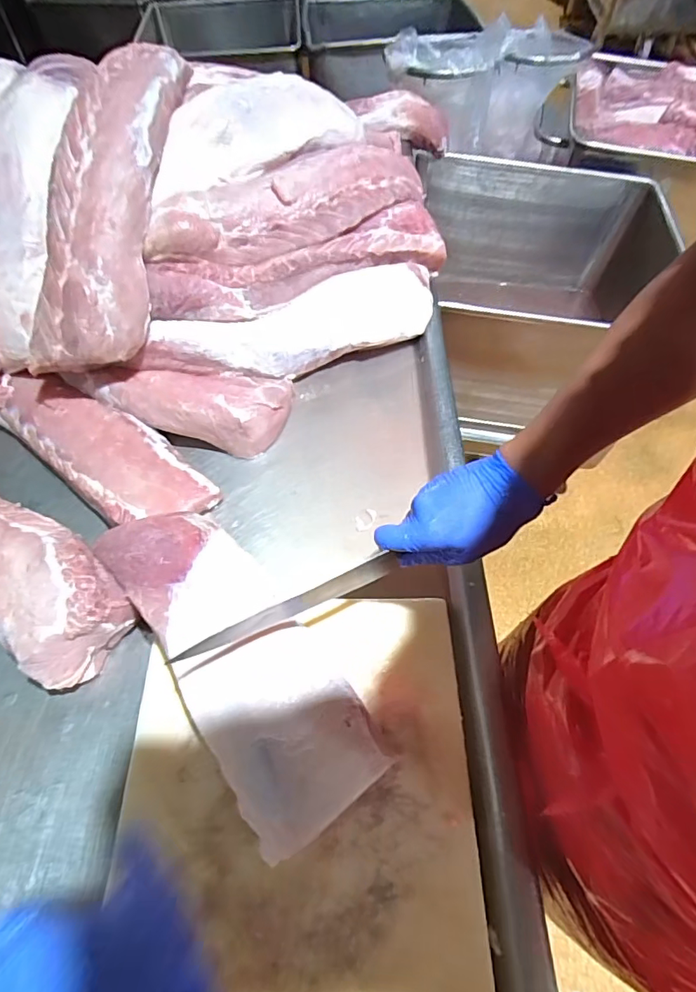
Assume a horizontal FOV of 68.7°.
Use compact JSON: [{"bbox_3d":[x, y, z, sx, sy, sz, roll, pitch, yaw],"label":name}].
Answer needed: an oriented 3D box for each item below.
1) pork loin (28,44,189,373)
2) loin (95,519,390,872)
[{"bbox_3d":[-0.292,-0.399,0.645,0.116,0.102,0.505,5,79,5],"label":"pork loin"},{"bbox_3d":[-0.104,0.145,0.488,0.127,0.076,0.330,-33,62,-18],"label":"loin"}]

